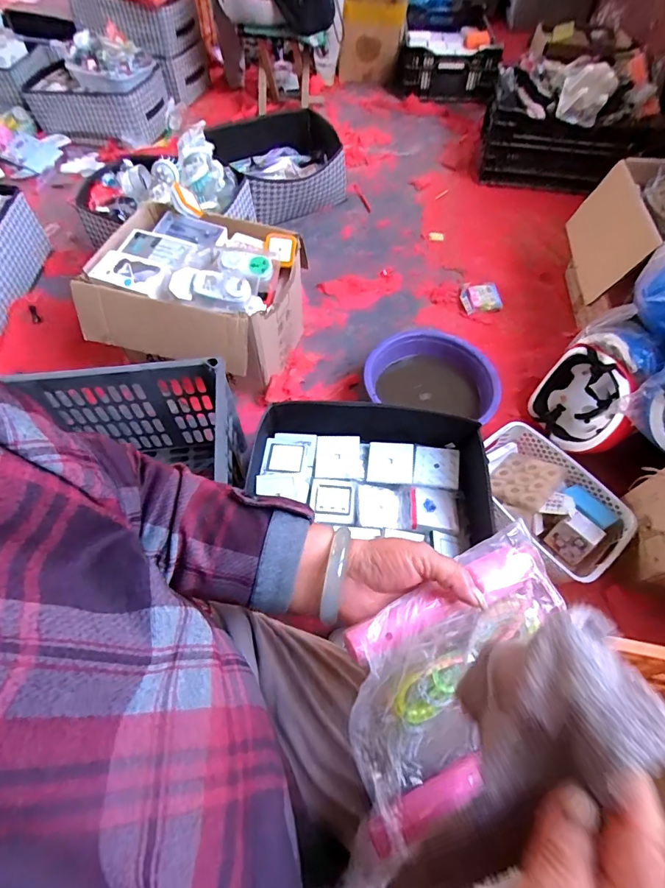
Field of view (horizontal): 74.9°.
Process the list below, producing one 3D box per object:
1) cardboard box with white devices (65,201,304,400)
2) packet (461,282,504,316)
[{"bbox_3d":[-0.304,-0.329,0.994,0.414,0.246,0.340,14,59,8],"label":"cardboard box with white devices"},{"bbox_3d":[0.424,-0.423,1.246,0.104,0.027,0.114,-3,58,-2],"label":"packet"}]

